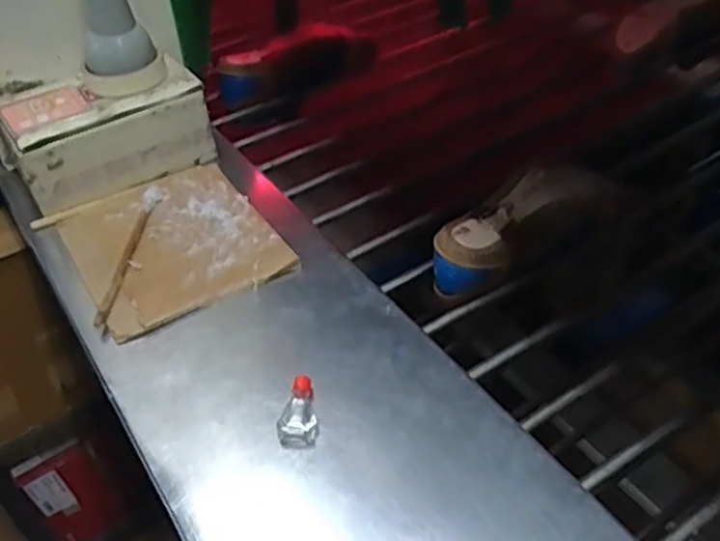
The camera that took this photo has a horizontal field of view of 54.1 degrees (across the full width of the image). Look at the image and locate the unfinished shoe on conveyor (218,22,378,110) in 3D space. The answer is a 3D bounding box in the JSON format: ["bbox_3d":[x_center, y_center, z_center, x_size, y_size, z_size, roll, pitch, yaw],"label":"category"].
[{"bbox_3d":[-0.079,-0.286,0.968,0.236,0.056,0.090,-33,50,-27],"label":"unfinished shoe on conveyor"}]

